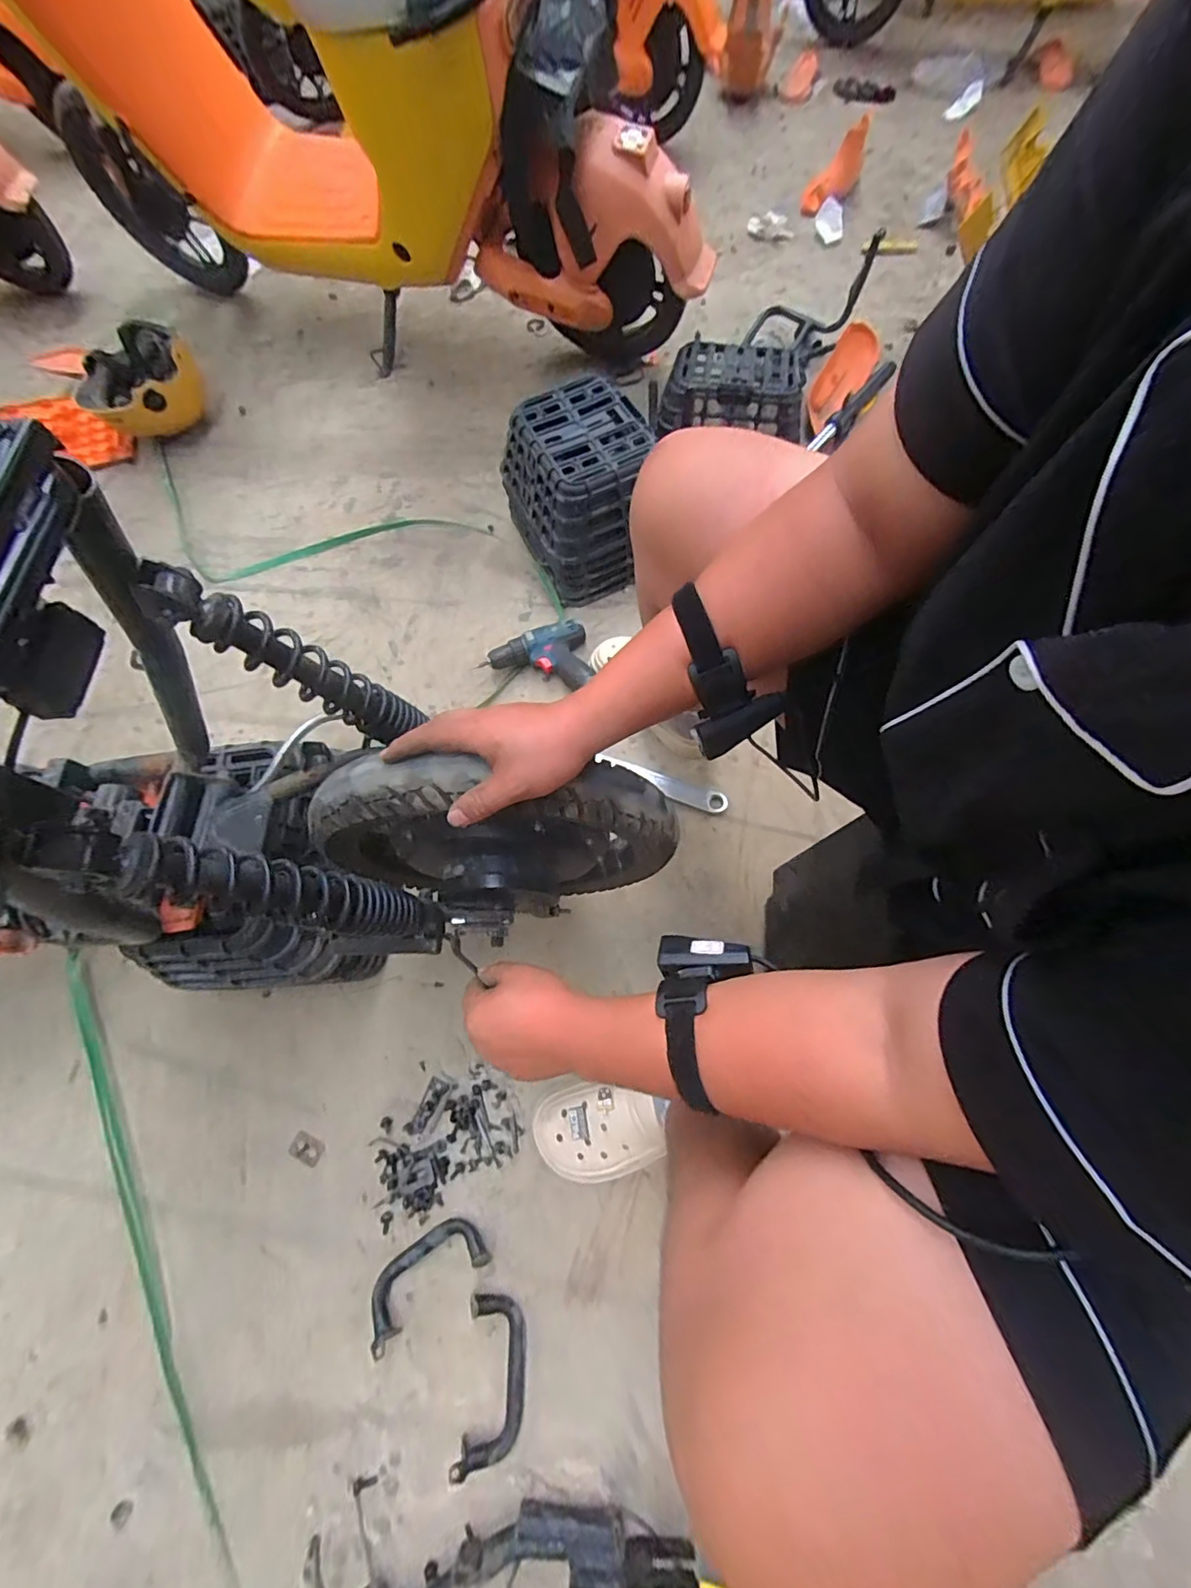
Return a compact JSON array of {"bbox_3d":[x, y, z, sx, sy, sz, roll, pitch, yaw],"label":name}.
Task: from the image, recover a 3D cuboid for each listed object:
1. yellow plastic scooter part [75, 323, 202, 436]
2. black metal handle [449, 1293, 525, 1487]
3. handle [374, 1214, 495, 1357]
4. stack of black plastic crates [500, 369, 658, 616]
[{"bbox_3d":[-1.012,-0.907,1.222,0.257,0.156,0.195,-32,69,-10],"label":"yellow plastic scooter part"},{"bbox_3d":[-0.114,0.658,0.607,0.067,0.021,0.147,3,68,4],"label":"black metal handle"},{"bbox_3d":[-0.206,0.573,0.645,0.145,0.027,0.066,-34,70,-10],"label":"handle"},{"bbox_3d":[-0.027,-0.542,1.001,0.228,0.222,0.285,-20,68,-5],"label":"stack of black plastic crates"}]

